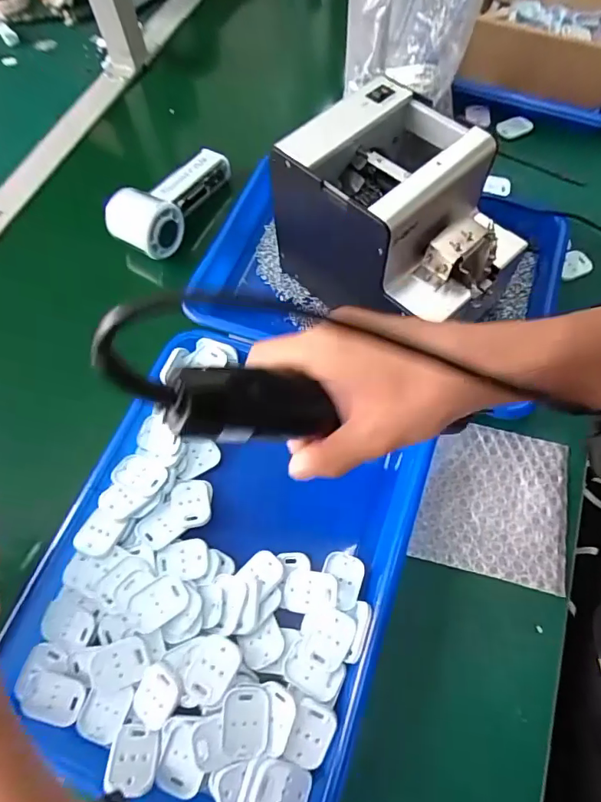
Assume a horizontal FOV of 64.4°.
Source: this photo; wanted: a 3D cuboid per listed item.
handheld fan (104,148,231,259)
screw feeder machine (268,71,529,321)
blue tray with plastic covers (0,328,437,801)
[{"bbox_3d":[-0.144,-0.224,0.518,0.067,0.048,0.145,22,67,13],"label":"handheld fan"},{"bbox_3d":[0.084,-0.147,0.415,0.125,0.147,0.176,-42,70,-17],"label":"screw feeder machine"},{"bbox_3d":[-0.055,0.115,0.363,0.250,0.033,0.311,19,66,11],"label":"blue tray with plastic covers"}]

